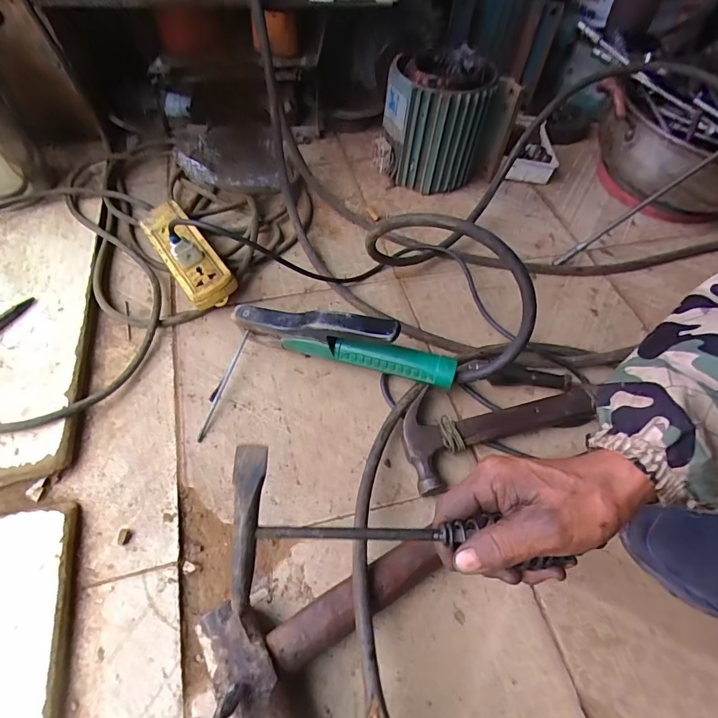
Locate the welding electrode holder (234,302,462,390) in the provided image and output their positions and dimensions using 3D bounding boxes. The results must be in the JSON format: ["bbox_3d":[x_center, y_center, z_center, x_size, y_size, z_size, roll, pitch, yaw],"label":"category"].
[{"bbox_3d":[-0.020,-0.022,0.486,0.256,0.098,0.029,16,55,7],"label":"welding electrode holder"}]

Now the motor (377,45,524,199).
[{"bbox_3d":[0.130,-0.393,0.734,0.183,0.175,0.169,2,54,-3],"label":"motor"}]

